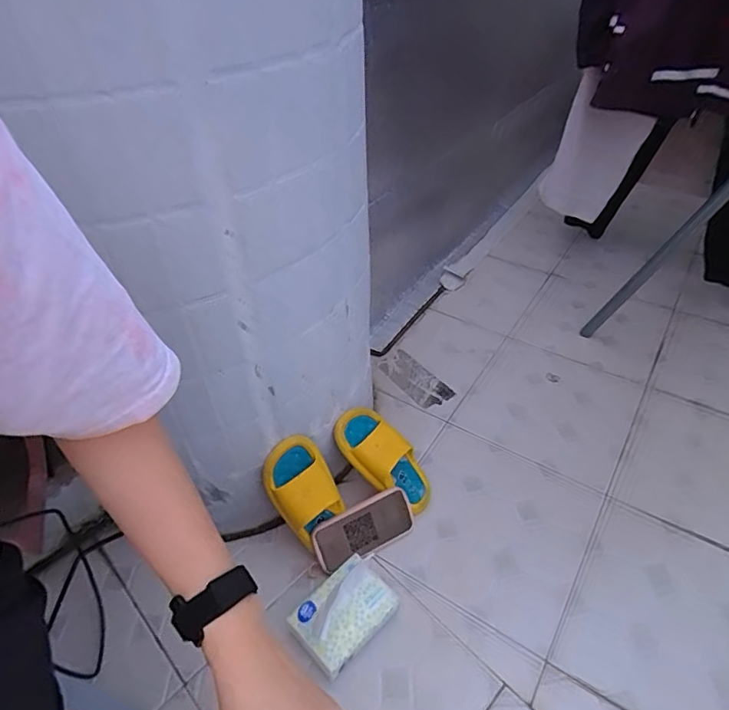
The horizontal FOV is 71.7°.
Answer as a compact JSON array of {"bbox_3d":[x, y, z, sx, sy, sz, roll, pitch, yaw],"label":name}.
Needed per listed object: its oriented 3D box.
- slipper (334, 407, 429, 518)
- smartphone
[{"bbox_3d":[0.040,0.166,0.817,0.198,0.059,0.085,46,44,-13],"label":"slipper"},{"bbox_3d":[0.000,0.269,0.781,0.160,0.079,0.011,-20,3,-22],"label":"smartphone"}]

